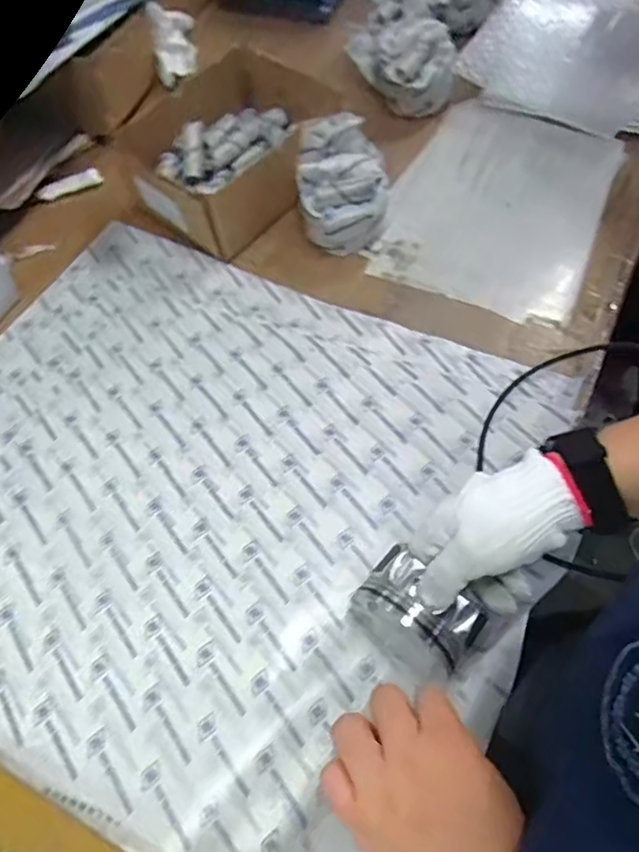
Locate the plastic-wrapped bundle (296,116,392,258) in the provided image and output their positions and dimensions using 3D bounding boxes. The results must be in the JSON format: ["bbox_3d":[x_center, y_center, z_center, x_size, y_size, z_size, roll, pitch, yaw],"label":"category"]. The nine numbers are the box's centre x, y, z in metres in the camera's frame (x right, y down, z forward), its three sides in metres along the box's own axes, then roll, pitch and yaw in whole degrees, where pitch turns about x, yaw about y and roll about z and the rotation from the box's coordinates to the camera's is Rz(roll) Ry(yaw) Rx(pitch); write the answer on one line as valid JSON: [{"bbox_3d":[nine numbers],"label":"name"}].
[{"bbox_3d":[0.024,-0.255,0.640,0.091,0.083,0.127,-3,61,1],"label":"plastic-wrapped bundle"}]

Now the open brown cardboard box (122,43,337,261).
[{"bbox_3d":[-0.101,-0.303,0.664,0.168,0.090,0.209,35,68,19],"label":"open brown cardboard box"}]

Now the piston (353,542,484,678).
[{"bbox_3d":[0.066,0.132,0.420,0.078,0.081,0.053,36,68,20],"label":"piston"}]

